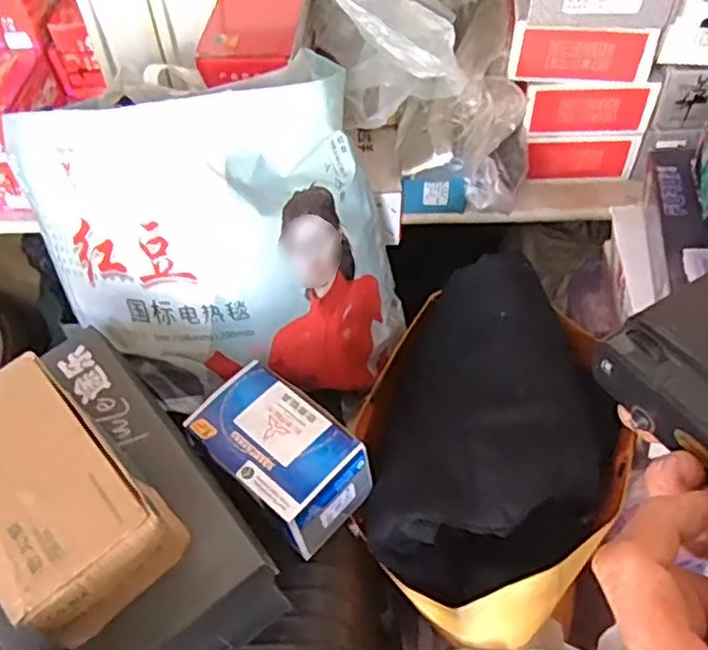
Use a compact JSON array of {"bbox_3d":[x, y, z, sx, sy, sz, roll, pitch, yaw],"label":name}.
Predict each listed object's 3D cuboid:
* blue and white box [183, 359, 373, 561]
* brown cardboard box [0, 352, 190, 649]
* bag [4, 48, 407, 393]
[{"bbox_3d":[-0.064,0.117,0.617,0.149,0.077,0.096,32,57,25],"label":"blue and white box"},{"bbox_3d":[-0.225,0.125,0.520,0.119,0.063,0.209,-36,57,-25],"label":"brown cardboard box"},{"bbox_3d":[-0.131,-0.079,0.664,0.333,0.277,0.170,-1,50,1],"label":"bag"}]

